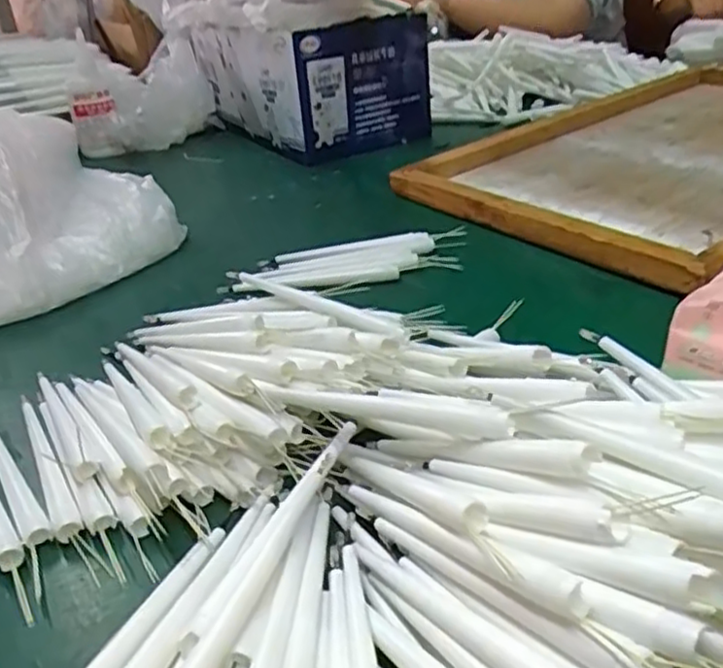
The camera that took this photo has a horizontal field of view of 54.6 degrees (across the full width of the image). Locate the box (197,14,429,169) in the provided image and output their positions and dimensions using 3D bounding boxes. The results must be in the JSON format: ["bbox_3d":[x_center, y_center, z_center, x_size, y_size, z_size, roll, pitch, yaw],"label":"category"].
[{"bbox_3d":[-0.064,-0.301,0.817,0.166,0.125,0.259,-22,36,-29],"label":"box"}]

